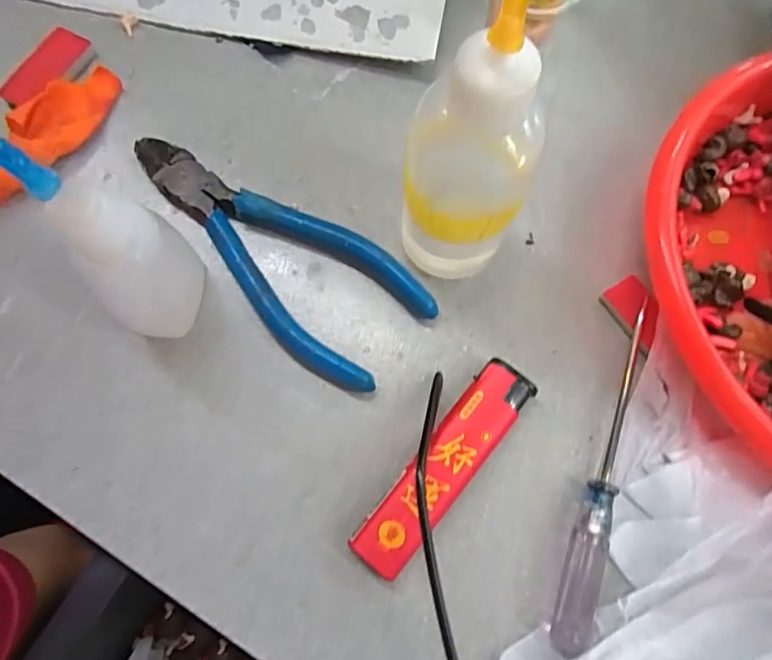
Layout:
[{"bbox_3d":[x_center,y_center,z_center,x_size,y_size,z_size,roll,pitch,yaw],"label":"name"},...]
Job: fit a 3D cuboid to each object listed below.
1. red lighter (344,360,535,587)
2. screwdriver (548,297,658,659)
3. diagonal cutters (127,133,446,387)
[{"bbox_3d":[0.019,0.044,0.169,0.019,0.011,0.078,38,77,11],"label":"red lighter"},{"bbox_3d":[0.074,0.045,0.171,0.012,0.012,0.119,17,74,4],"label":"screwdriver"},{"bbox_3d":[-0.043,-0.032,0.191,0.125,0.012,0.048,40,77,10],"label":"diagonal cutters"}]

